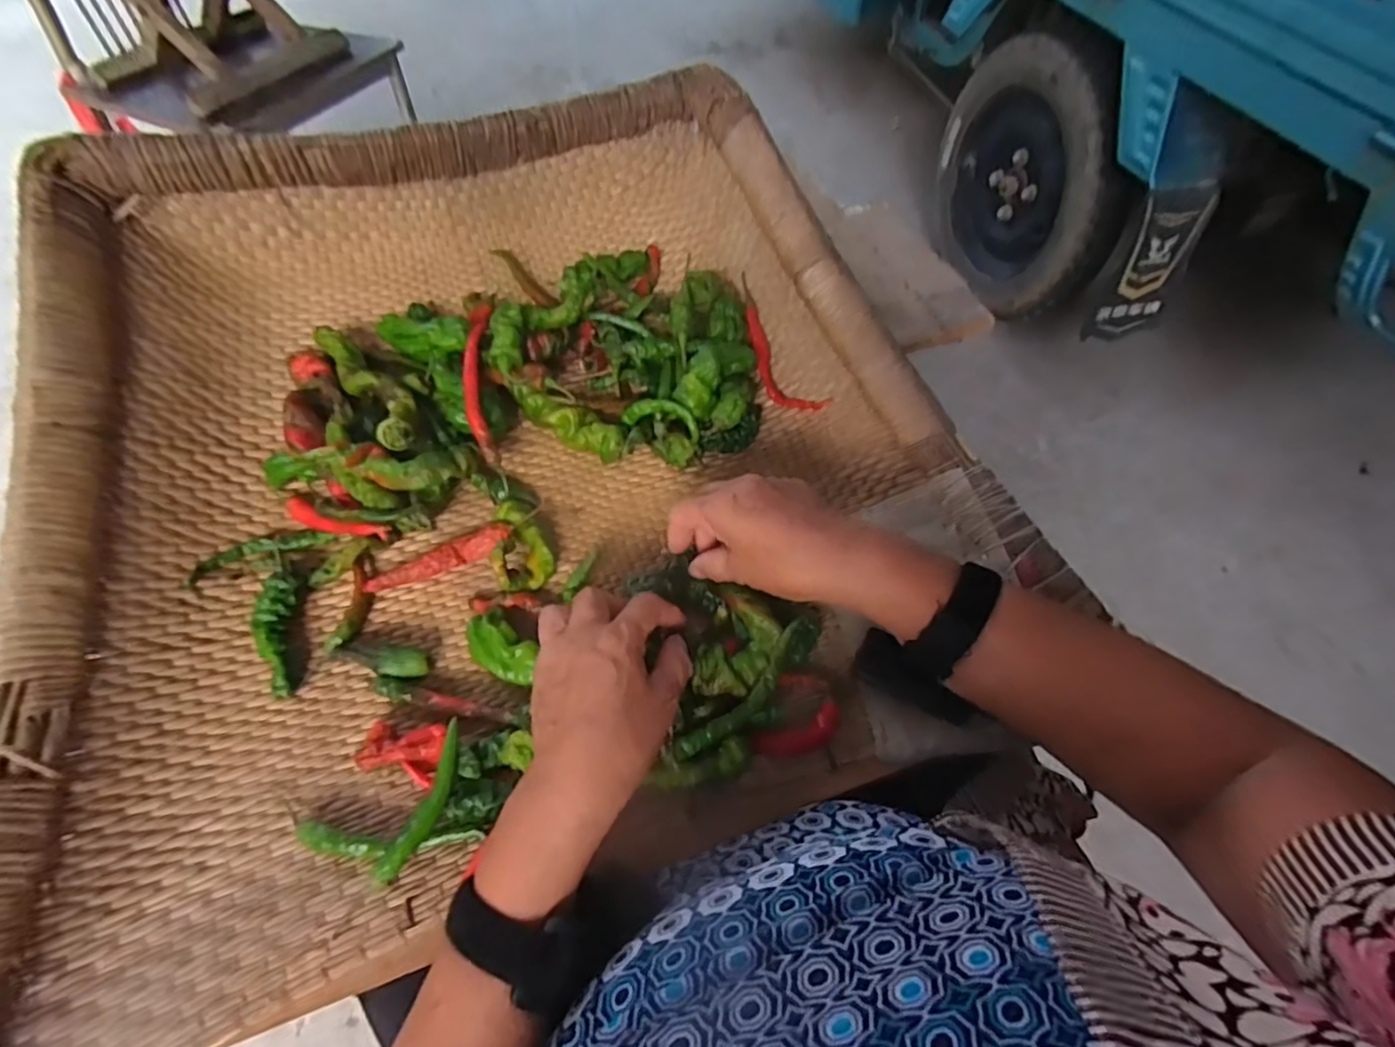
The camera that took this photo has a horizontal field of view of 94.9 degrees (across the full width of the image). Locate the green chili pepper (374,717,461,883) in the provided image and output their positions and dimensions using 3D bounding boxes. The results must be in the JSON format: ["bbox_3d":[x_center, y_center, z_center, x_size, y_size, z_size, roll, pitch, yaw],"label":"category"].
[{"bbox_3d":[-0.146,0.150,0.347,0.016,0.023,0.080,18,59,11],"label":"green chili pepper"}]

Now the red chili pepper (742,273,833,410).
[{"bbox_3d":[0.063,-0.156,0.556,0.037,0.024,0.151,-18,72,-14],"label":"red chili pepper"}]

